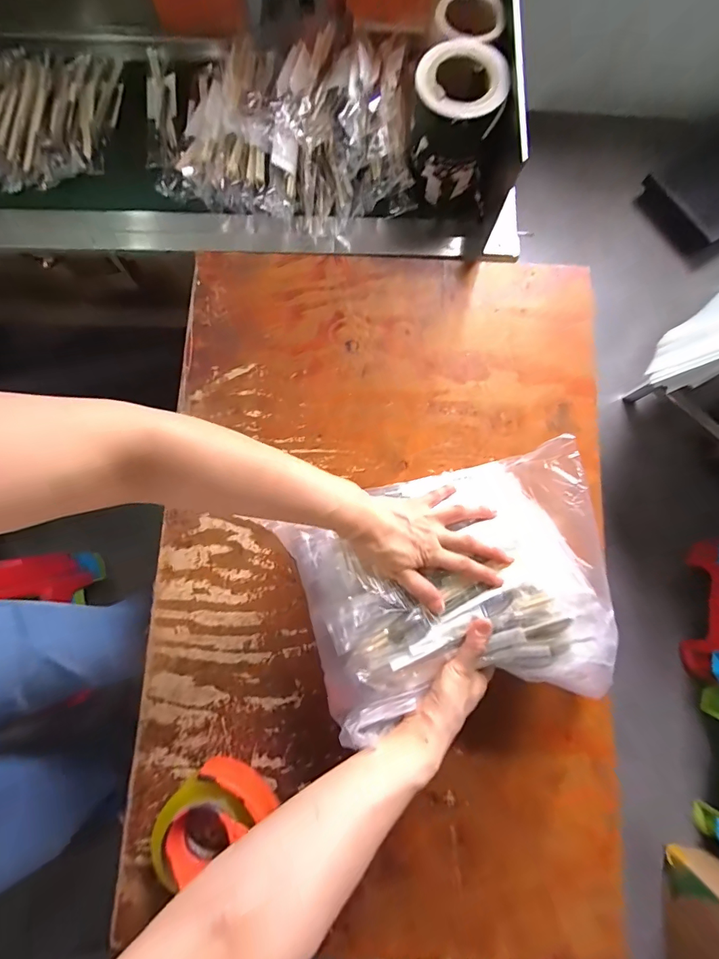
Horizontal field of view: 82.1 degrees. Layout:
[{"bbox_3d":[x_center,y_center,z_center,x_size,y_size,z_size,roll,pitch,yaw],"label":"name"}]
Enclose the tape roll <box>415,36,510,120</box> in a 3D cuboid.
[{"bbox_3d":[0.132,-0.535,0.546,0.113,0.025,0.122,0,79,0],"label":"tape roll"}]

